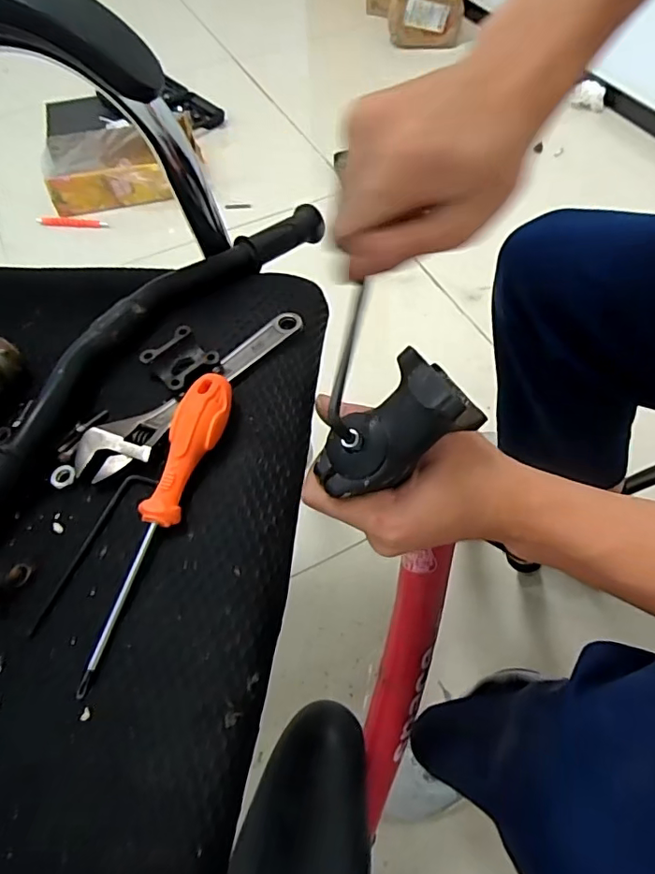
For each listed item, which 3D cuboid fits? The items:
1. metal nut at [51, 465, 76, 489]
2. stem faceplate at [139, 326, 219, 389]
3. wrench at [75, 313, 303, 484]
[{"bbox_3d":[-0.175,0.026,0.347,0.016,0.004,0.015,0,58,0],"label":"metal nut"},{"bbox_3d":[-0.107,-0.056,0.382,0.043,0.018,0.041,40,66,22],"label":"stem faceplate"},{"bbox_3d":[-0.092,-0.034,0.376,0.188,0.018,0.045,-37,65,-20],"label":"wrench"}]

